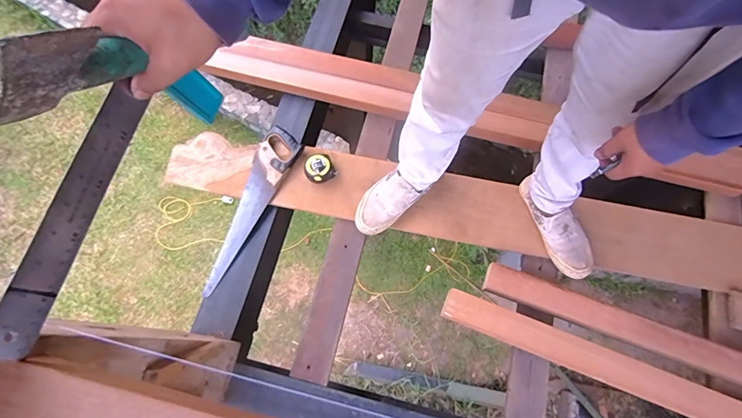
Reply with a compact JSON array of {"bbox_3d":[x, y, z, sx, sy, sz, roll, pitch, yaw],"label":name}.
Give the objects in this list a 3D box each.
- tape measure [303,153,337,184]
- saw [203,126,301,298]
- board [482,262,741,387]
[{"bbox_3d":[-0.140,-0.110,1.042,0.074,0.039,0.077,-23,72,-10],"label":"tape measure"},{"bbox_3d":[-0.333,-0.011,1.013,0.099,0.032,0.453,26,71,7],"label":"saw"},{"bbox_3d":[1.060,0.436,0.907,1.642,0.046,0.094,19,70,5],"label":"board"}]

